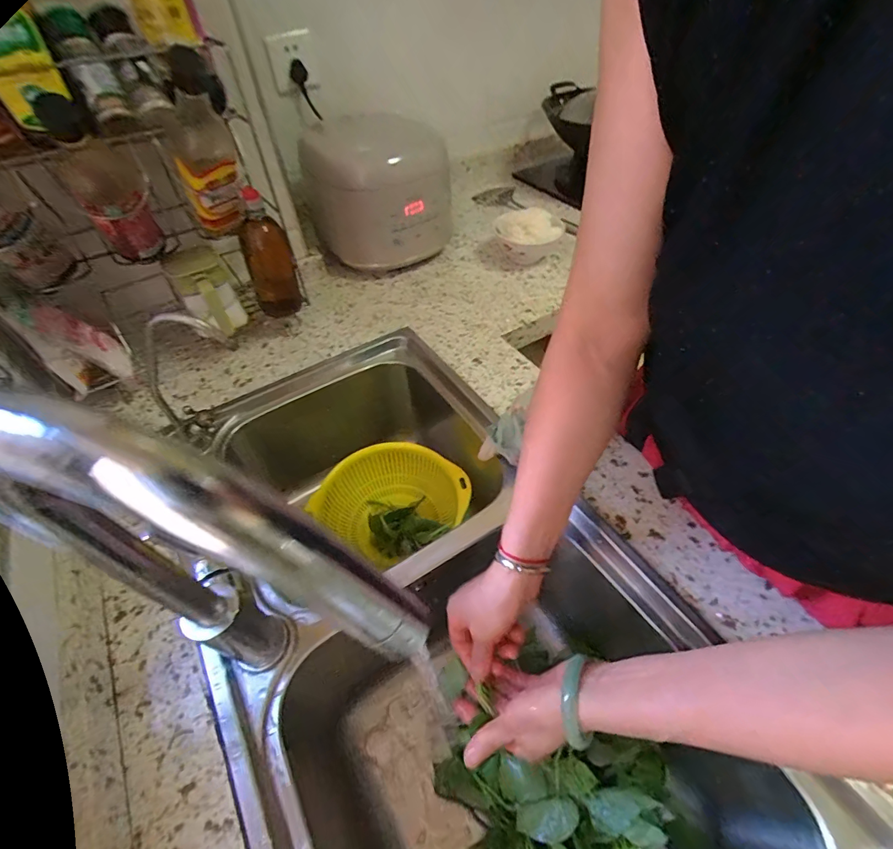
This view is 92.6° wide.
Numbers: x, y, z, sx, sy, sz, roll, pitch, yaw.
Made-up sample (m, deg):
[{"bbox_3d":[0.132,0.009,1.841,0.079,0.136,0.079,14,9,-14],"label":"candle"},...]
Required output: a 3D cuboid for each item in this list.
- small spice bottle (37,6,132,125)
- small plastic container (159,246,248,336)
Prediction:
[{"bbox_3d":[-0.371,-0.370,0.441,0.039,0.086,0.051,-29,55,-21],"label":"small spice bottle"},{"bbox_3d":[-0.349,-0.194,0.620,0.071,0.106,0.089,-29,55,-21],"label":"small plastic container"}]

